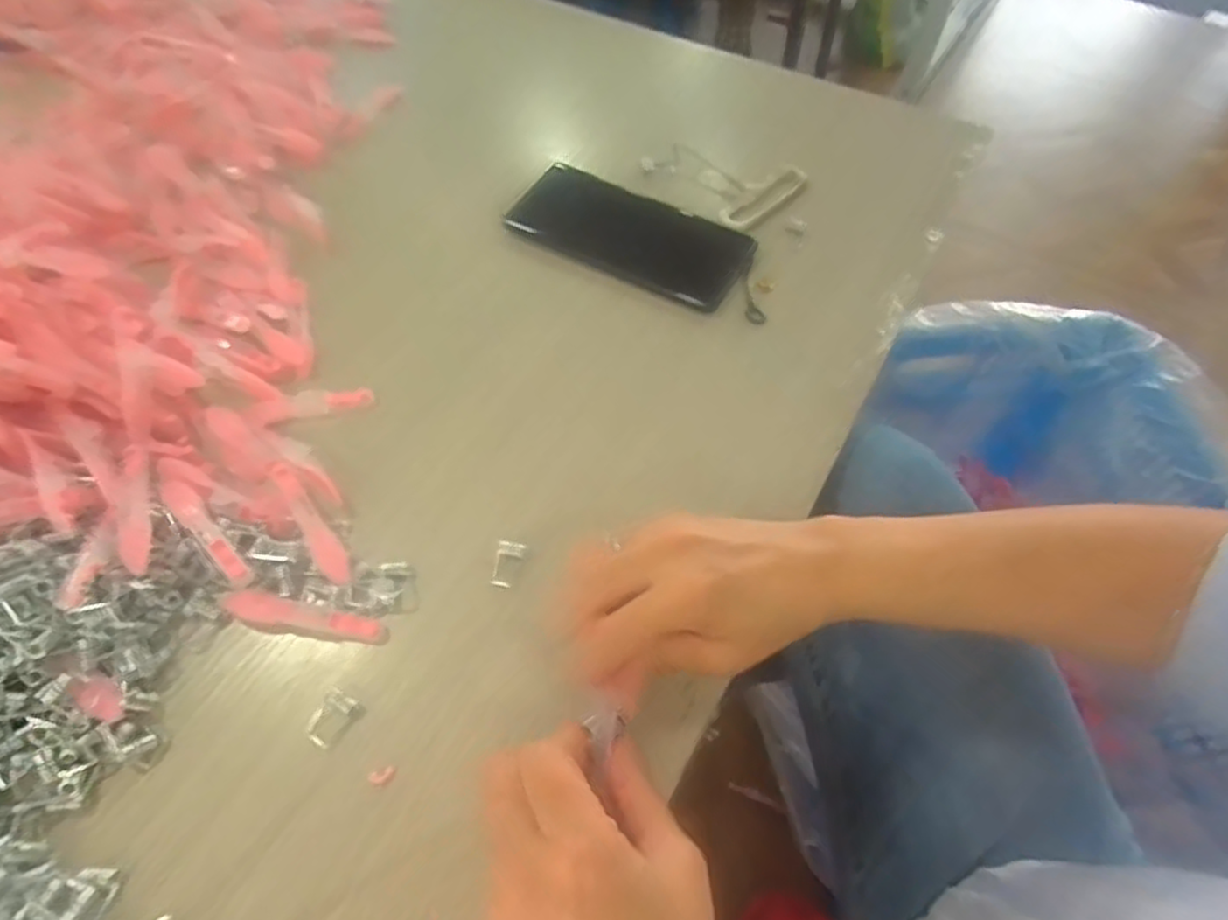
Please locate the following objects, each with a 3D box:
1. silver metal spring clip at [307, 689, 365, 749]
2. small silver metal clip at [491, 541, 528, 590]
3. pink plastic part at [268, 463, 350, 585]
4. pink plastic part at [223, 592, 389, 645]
[{"bbox_3d":[-0.126,0.117,0.313,0.018,0.004,0.023,22,61,12],"label":"silver metal spring clip"},{"bbox_3d":[-0.054,0.052,0.351,0.014,0.004,0.023,15,59,9],"label":"small silver metal clip"},{"bbox_3d":[-0.155,0.030,0.355,0.014,0.010,0.081,-30,63,-18],"label":"pink plastic part"},{"bbox_3d":[-0.148,0.076,0.334,0.078,0.007,0.015,9,59,5],"label":"pink plastic part"}]

